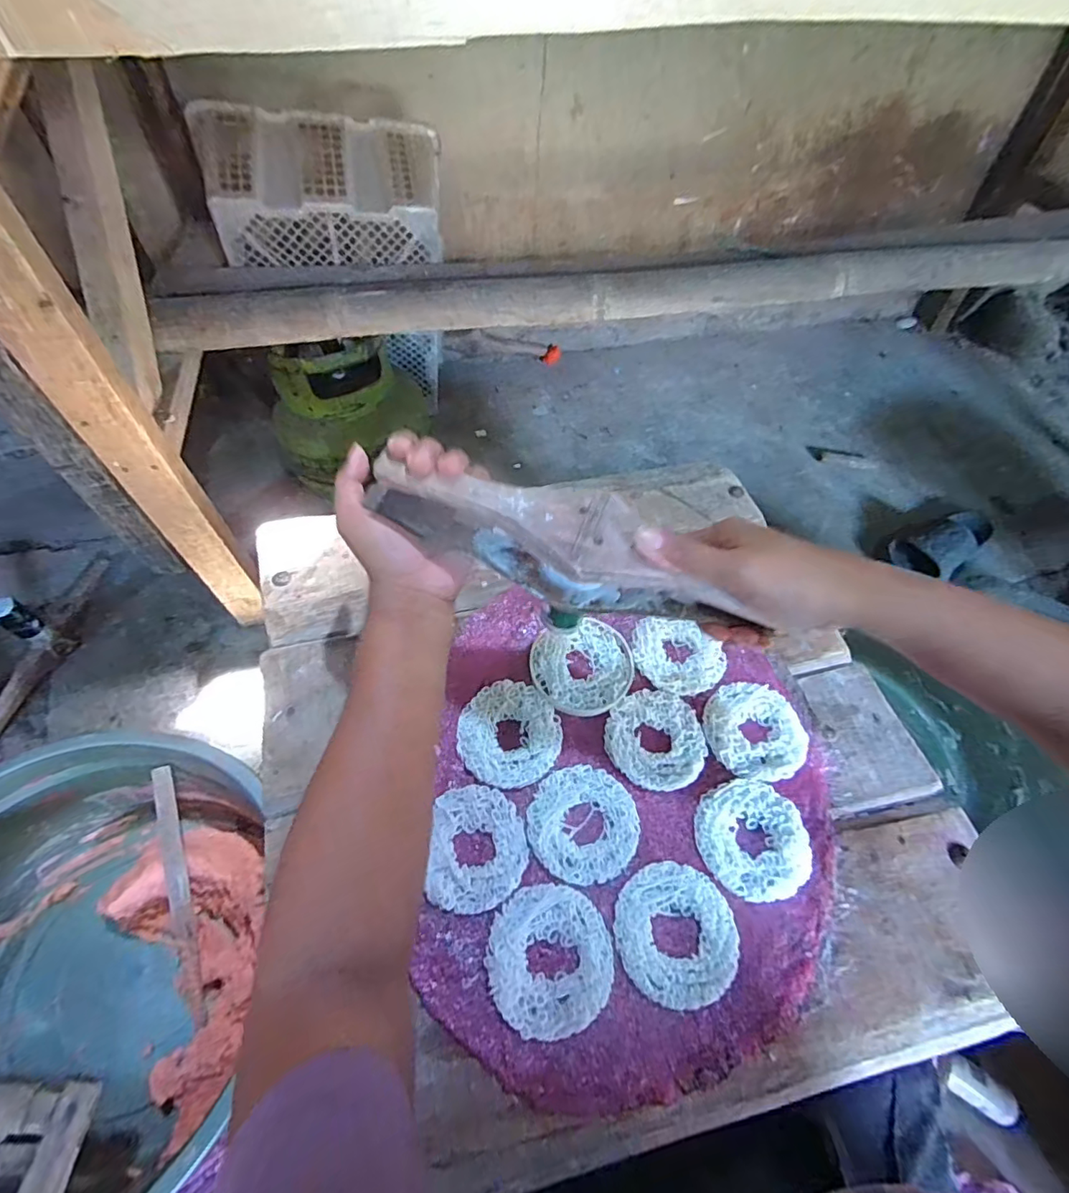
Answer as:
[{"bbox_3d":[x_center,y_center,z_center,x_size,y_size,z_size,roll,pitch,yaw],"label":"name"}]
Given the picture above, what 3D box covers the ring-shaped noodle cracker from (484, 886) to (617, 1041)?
[{"bbox_3d":[0.010,0.230,0.343,0.077,0.006,0.078,1,55,-2],"label":"ring-shaped noodle cracker"}]

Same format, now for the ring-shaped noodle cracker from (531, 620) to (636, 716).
[{"bbox_3d":[0.042,0.059,0.456,0.085,0.005,0.080,1,55,-2],"label":"ring-shaped noodle cracker"}]

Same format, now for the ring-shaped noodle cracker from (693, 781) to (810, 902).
[{"bbox_3d":[0.160,0.176,0.393,0.079,0.005,0.079,1,55,-2],"label":"ring-shaped noodle cracker"}]

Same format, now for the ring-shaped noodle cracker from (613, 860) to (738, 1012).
[{"bbox_3d":[0.095,0.223,0.359,0.078,0.009,0.080,1,55,-2],"label":"ring-shaped noodle cracker"}]

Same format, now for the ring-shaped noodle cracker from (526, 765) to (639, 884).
[{"bbox_3d":[0.036,0.165,0.394,0.078,0.007,0.078,1,55,-2],"label":"ring-shaped noodle cracker"}]

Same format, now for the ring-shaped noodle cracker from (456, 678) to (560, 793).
[{"bbox_3d":[-0.019,0.107,0.423,0.079,0.008,0.079,1,55,-2],"label":"ring-shaped noodle cracker"}]

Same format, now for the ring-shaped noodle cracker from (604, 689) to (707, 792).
[{"bbox_3d":[0.098,0.114,0.430,0.079,0.007,0.077,1,55,-2],"label":"ring-shaped noodle cracker"}]

